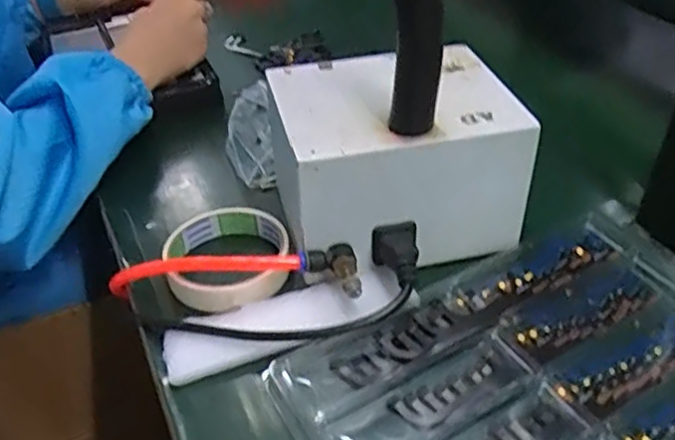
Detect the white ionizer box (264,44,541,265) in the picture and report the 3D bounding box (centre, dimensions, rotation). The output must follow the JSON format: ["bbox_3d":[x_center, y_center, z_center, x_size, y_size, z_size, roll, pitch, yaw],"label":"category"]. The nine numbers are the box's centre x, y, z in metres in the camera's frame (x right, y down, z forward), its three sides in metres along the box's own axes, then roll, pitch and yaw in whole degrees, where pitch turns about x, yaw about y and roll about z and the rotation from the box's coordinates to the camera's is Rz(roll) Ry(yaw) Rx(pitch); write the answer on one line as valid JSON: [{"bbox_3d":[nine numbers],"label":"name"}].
[{"bbox_3d":[0.035,-0.048,0.460,0.157,0.105,0.121,-8,40,-11],"label":"white ionizer box"}]

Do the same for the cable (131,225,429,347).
[{"bbox_3d":[-0.026,0.049,0.398,0.181,0.040,0.059,-10,40,-13],"label":"cable"}]

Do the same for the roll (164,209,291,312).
[{"bbox_3d":[-0.076,0.028,0.451,0.085,0.027,0.093,0,39,0],"label":"roll"}]

